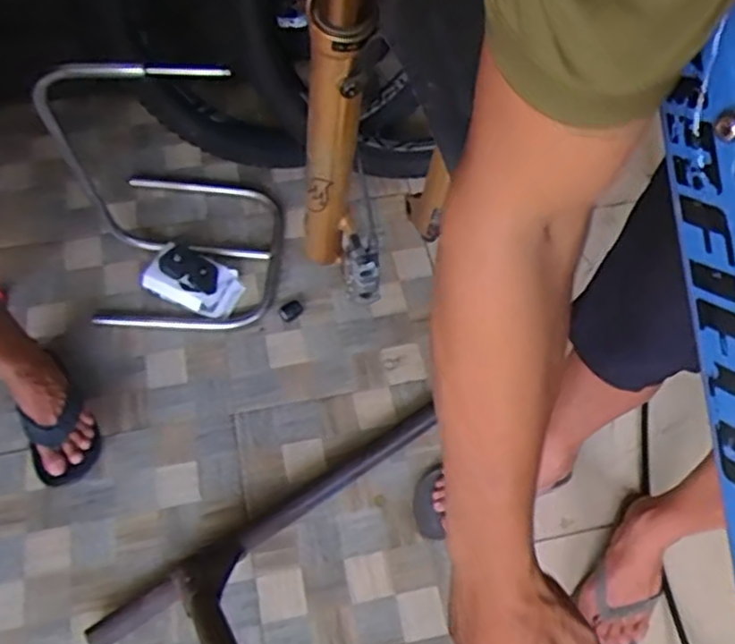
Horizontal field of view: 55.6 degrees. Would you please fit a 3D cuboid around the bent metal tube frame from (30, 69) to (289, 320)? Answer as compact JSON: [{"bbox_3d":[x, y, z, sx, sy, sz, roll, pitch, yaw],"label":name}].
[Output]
[{"bbox_3d":[-0.332,-0.241,1.120,0.370,0.443,0.359,-6,63,-6],"label":"bent metal tube frame"}]

